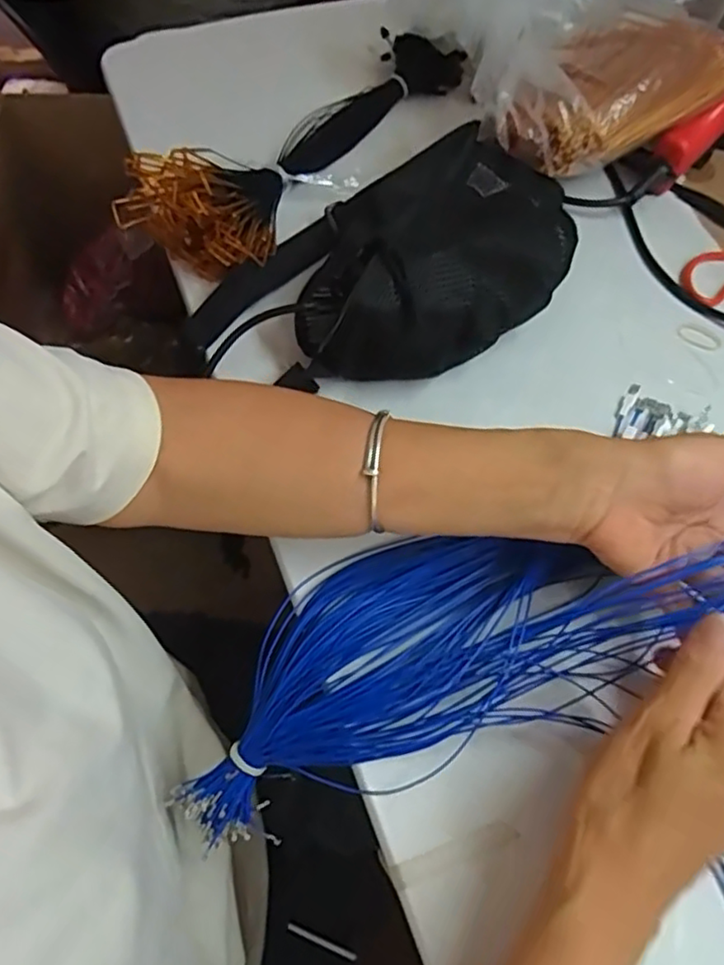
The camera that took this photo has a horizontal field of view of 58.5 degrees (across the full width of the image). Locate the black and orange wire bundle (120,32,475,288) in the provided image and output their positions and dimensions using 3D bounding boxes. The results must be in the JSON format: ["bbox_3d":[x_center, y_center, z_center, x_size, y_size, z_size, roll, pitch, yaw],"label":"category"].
[{"bbox_3d":[-0.040,-0.305,0.546,0.110,0.066,0.350,30,61,13],"label":"black and orange wire bundle"}]

